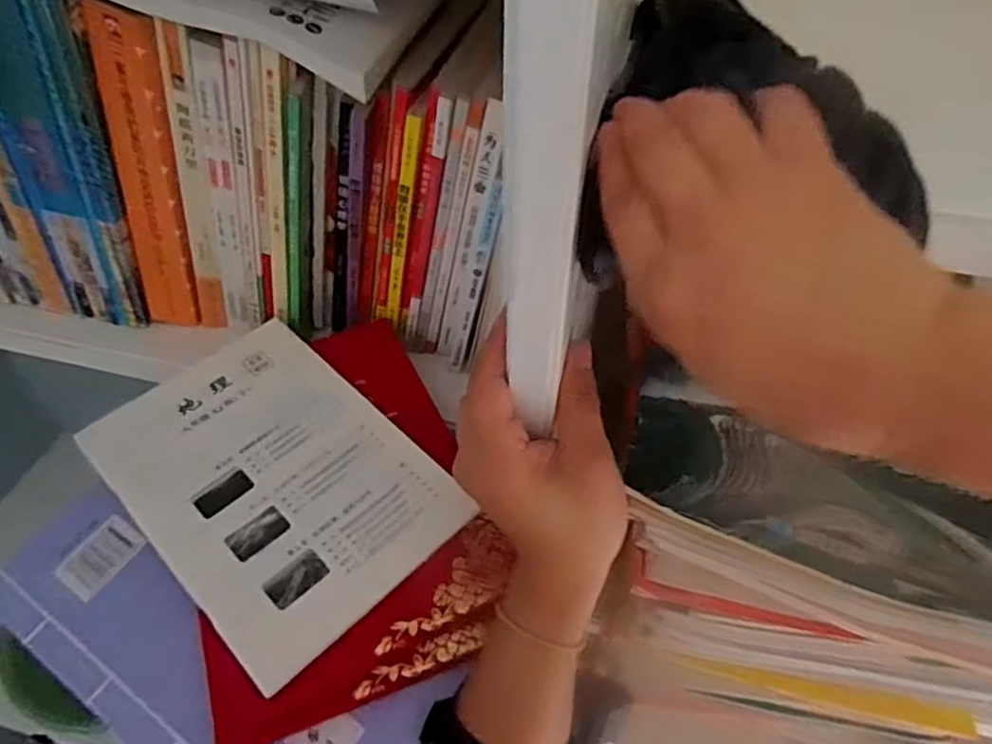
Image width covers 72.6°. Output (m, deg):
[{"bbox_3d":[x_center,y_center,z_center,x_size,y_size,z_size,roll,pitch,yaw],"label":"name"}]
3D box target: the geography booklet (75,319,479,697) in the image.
[{"bbox_3d":[-0.133,0.061,0.404,0.204,0.007,0.144,39,60,24],"label":"geography booklet"}]

